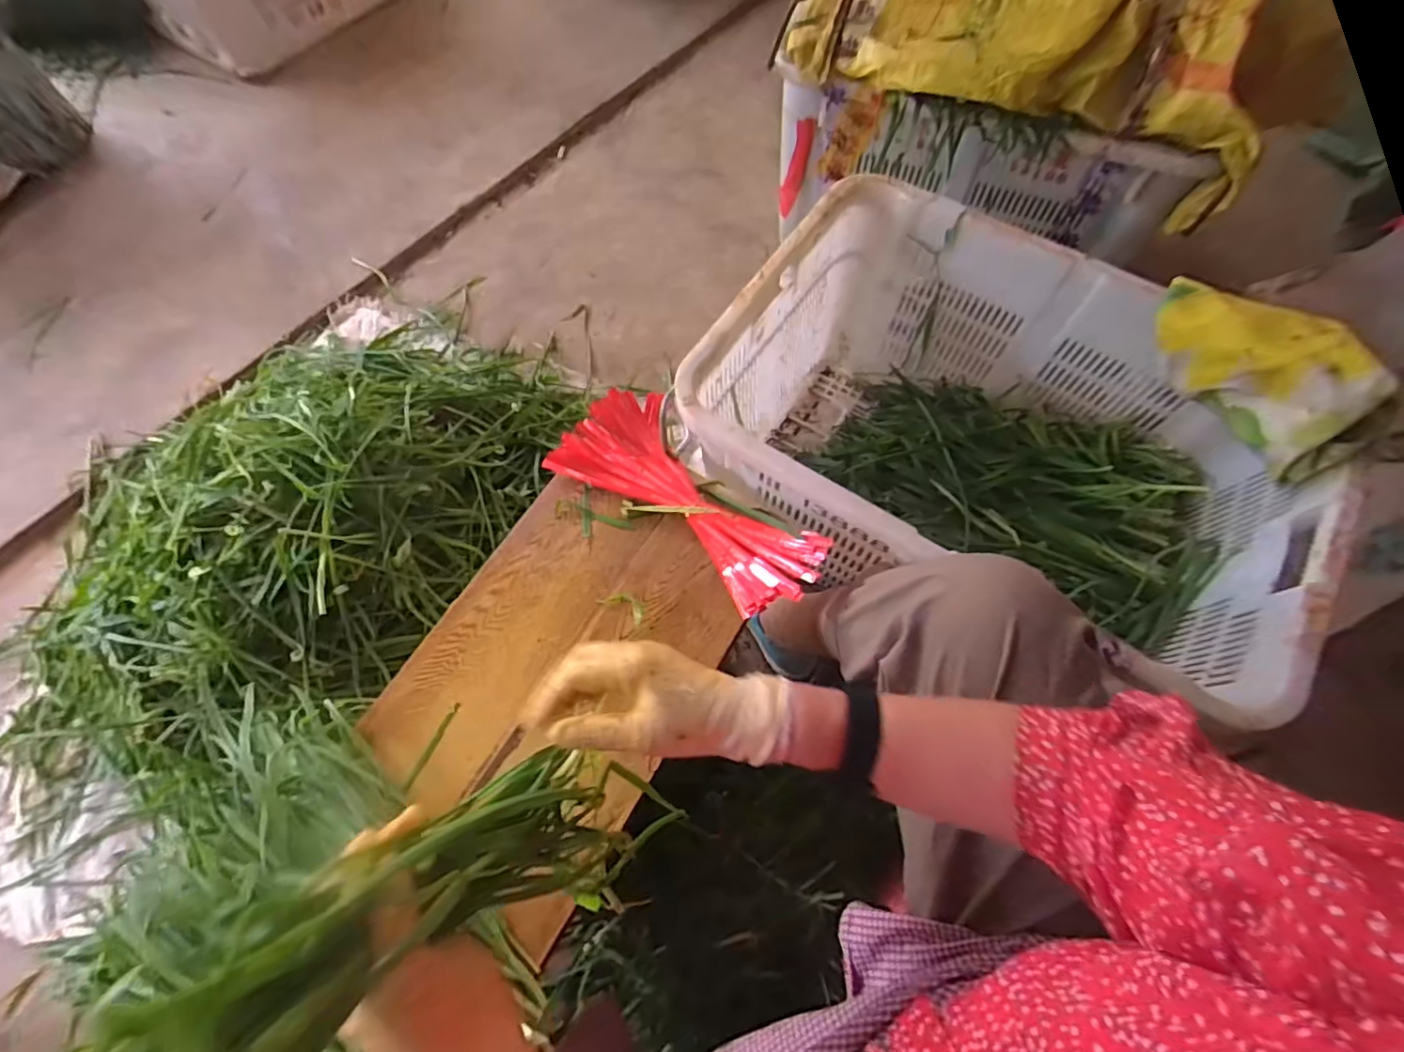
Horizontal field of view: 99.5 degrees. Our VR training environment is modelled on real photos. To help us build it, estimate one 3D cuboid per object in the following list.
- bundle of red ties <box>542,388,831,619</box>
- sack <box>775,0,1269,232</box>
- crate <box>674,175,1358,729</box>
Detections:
[{"bbox_3d":[-0.016,-0.031,0.721,0.352,0.066,0.145,37,72,16],"label":"bundle of red ties"},{"bbox_3d":[0.492,-0.707,0.837,0.659,0.162,0.437,32,71,15],"label":"sack"},{"bbox_3d":[0.370,-0.099,0.837,0.726,0.377,0.476,23,68,10],"label":"crate"}]

